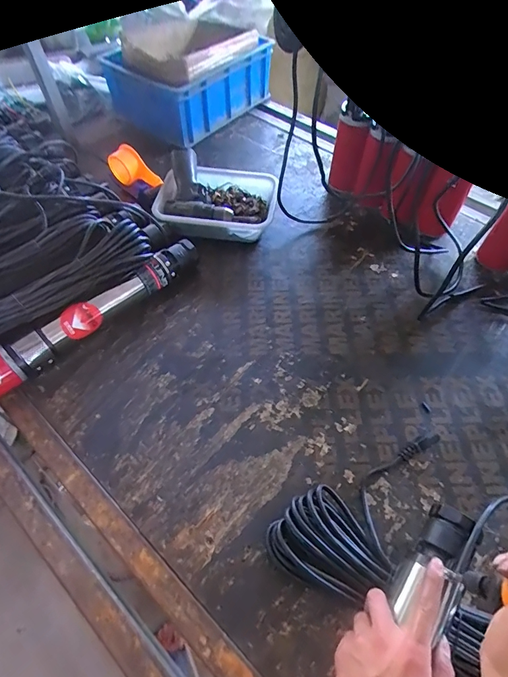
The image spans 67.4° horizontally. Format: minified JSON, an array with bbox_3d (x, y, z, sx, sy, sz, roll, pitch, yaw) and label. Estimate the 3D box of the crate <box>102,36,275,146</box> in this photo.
[{"bbox_3d":[-0.181,-0.757,1.113,0.303,0.138,0.423,33,60,20],"label":"crate"}]

